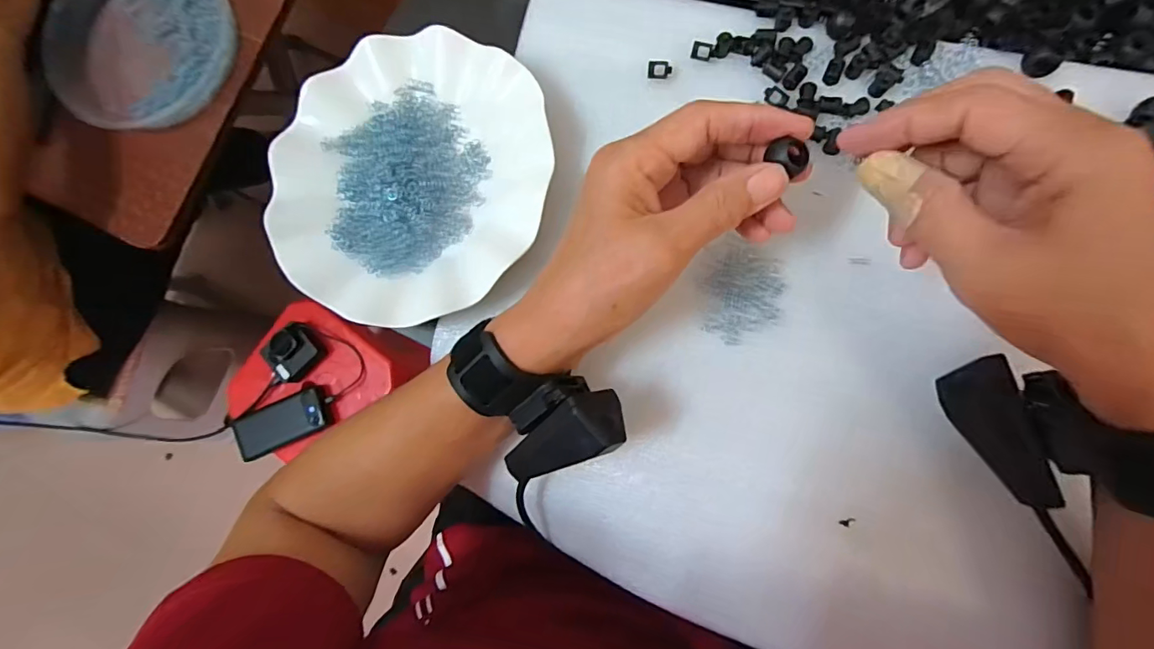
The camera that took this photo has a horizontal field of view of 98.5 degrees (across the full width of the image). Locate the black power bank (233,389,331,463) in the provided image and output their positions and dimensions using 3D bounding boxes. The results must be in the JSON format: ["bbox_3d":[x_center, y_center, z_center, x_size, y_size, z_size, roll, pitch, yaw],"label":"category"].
[{"bbox_3d":[-0.482,0.163,0.808,0.143,0.027,0.069,-23,82,4],"label":"black power bank"}]

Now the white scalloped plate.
[{"bbox_3d":[-0.106,-0.091,0.311,0.178,0.037,0.177,-1,84,7],"label":"white scalloped plate"}]

